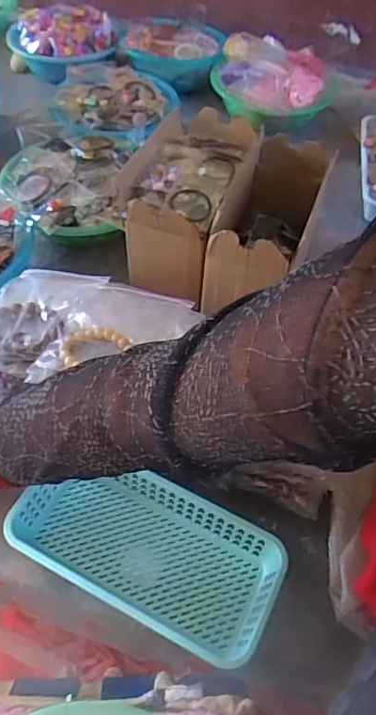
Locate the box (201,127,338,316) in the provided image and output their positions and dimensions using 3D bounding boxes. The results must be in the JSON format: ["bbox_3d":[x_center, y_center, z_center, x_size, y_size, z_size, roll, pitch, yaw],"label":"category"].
[{"bbox_3d":[0.104,-0.177,0.682,0.097,0.131,0.223,19,55,10],"label":"box"}]

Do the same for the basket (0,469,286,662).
[{"bbox_3d":[-0.043,0.194,0.537,0.267,0.047,0.122,23,55,13],"label":"basket"}]

